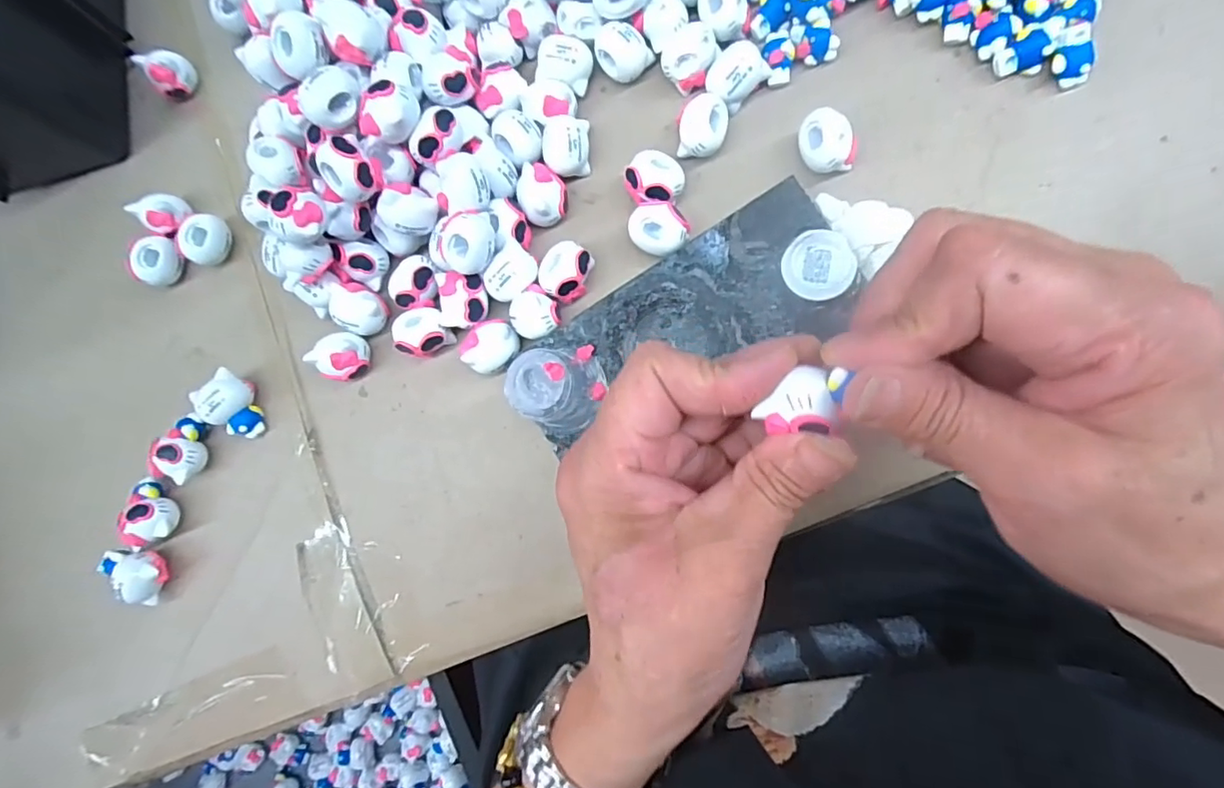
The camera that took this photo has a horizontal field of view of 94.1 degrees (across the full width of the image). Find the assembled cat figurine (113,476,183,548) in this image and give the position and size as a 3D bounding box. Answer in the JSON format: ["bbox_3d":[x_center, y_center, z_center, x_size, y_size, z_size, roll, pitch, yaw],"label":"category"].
[{"bbox_3d":[-0.232,0.058,0.287,0.017,0.023,0.032,-9,83,10],"label":"assembled cat figurine"}]

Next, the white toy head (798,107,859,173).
[{"bbox_3d":[0.093,-0.108,0.248,0.020,0.019,0.026,-41,79,5],"label":"white toy head"}]

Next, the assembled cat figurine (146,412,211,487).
[{"bbox_3d":[-0.216,0.029,0.285,0.017,0.023,0.032,26,90,12],"label":"assembled cat figurine"}]

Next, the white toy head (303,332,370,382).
[{"bbox_3d":[-0.131,-0.018,0.276,0.023,0.021,0.023,3,86,11],"label":"white toy head"}]

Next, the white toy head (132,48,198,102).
[{"bbox_3d":[-0.246,-0.177,0.316,0.021,0.021,0.023,-1,85,10],"label":"white toy head"}]

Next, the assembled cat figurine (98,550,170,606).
[{"bbox_3d":[-0.236,0.089,0.286,0.018,0.021,0.031,-34,80,6],"label":"assembled cat figurine"}]

